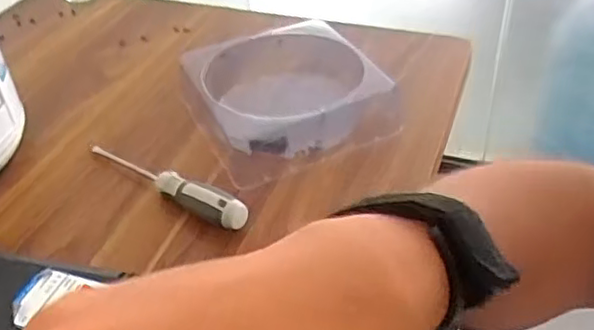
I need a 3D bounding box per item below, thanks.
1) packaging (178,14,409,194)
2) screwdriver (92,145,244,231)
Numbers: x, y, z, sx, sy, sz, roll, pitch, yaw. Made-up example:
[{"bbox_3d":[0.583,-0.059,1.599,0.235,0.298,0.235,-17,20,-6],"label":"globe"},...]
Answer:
[{"bbox_3d":[-0.004,-0.068,0.624,0.177,0.058,0.165,-20,40,-17],"label":"packaging"},{"bbox_3d":[-0.114,0.014,0.539,0.182,0.033,0.023,25,47,34],"label":"screwdriver"}]

